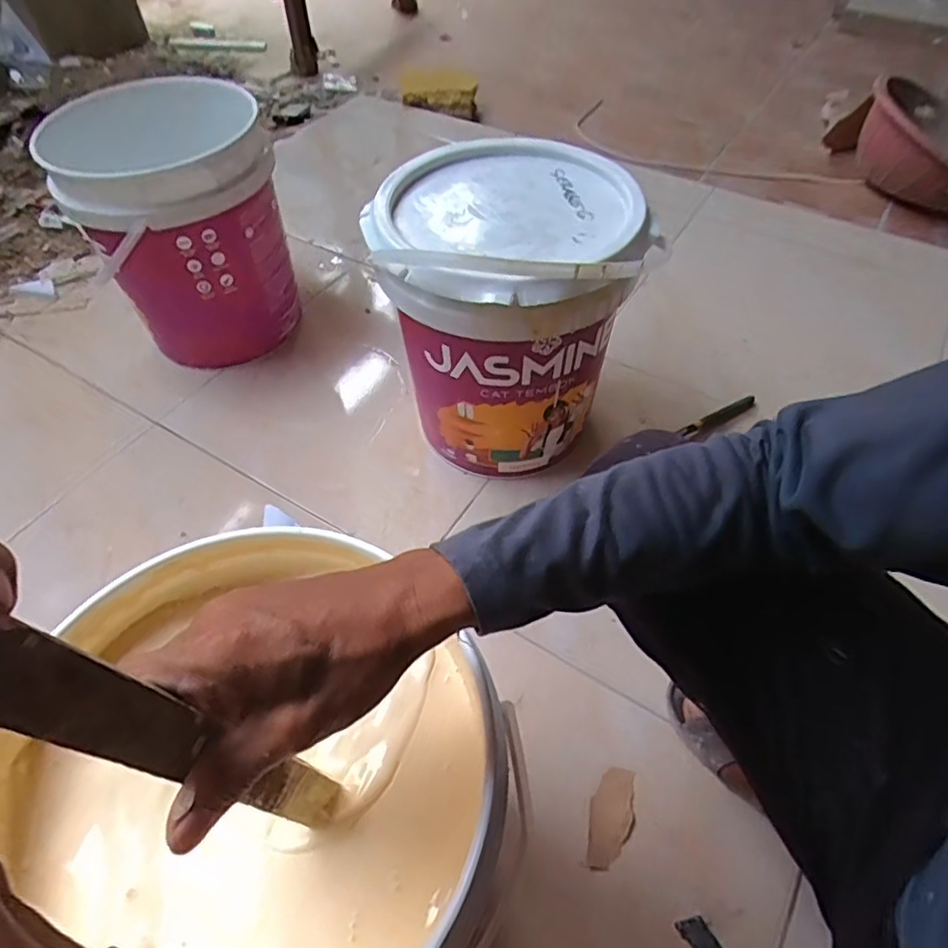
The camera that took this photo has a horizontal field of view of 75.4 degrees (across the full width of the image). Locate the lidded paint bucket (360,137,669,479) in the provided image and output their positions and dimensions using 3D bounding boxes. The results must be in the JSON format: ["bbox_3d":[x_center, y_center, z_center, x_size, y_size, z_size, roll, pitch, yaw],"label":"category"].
[{"bbox_3d":[0.047,-0.193,0.768,0.276,0.357,0.291,0,54,1],"label":"lidded paint bucket"}]

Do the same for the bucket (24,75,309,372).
[{"bbox_3d":[-0.409,-0.355,0.896,0.252,0.295,0.240,0,54,1],"label":"bucket"}]

